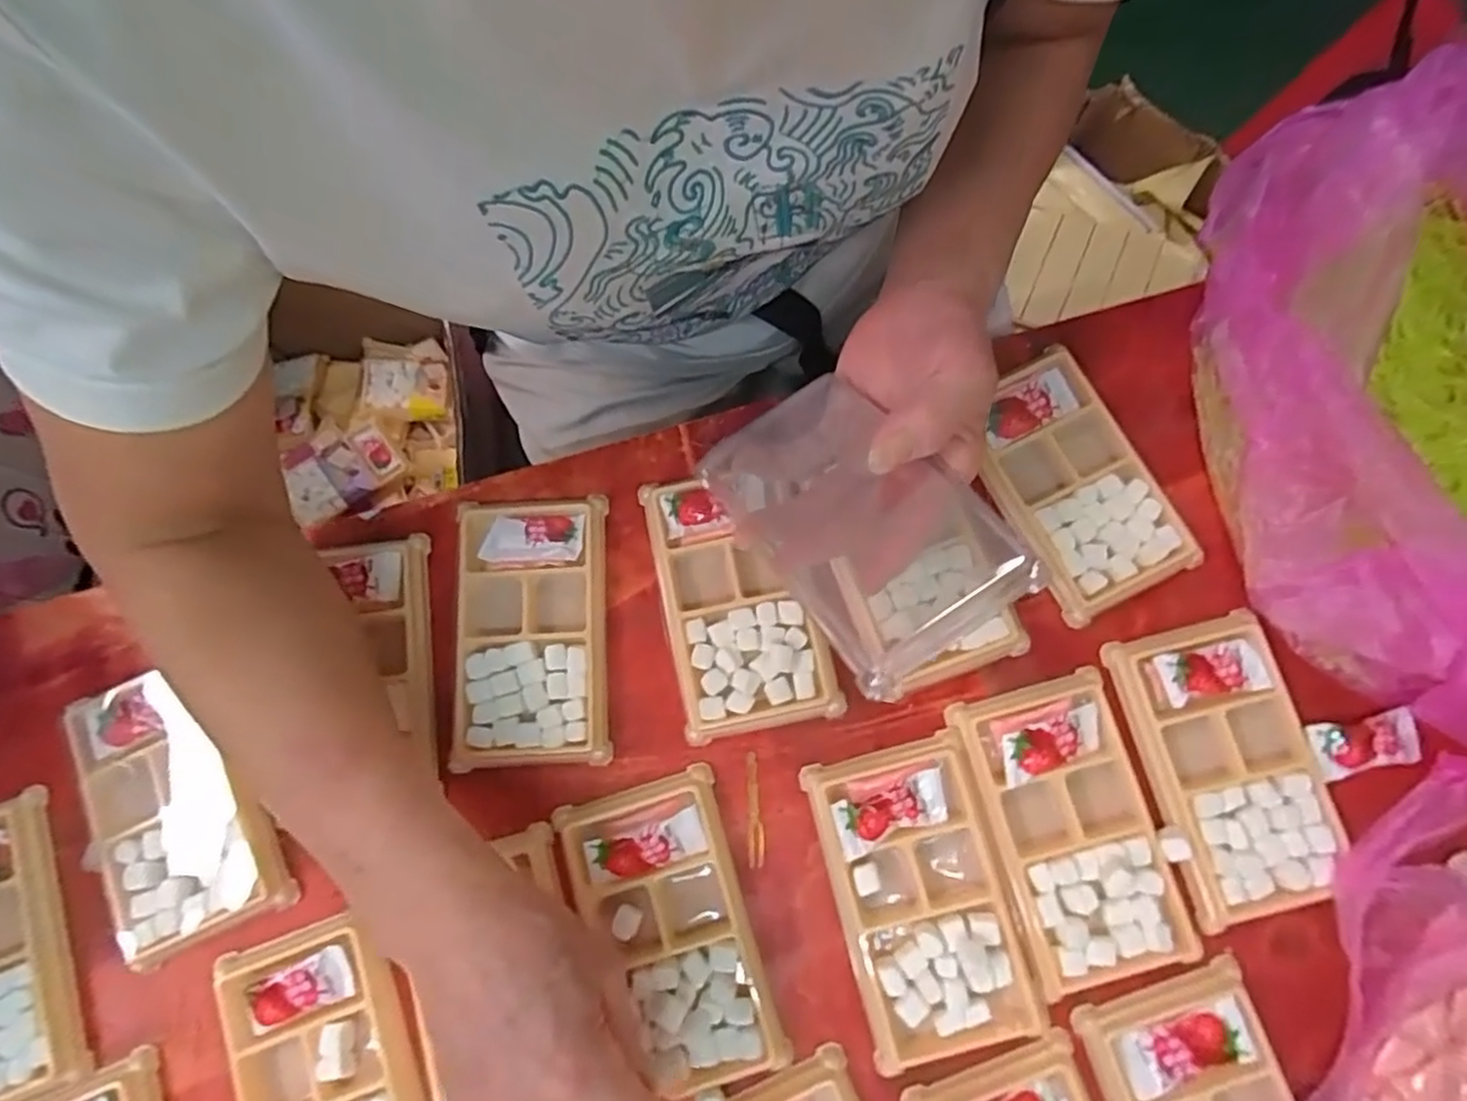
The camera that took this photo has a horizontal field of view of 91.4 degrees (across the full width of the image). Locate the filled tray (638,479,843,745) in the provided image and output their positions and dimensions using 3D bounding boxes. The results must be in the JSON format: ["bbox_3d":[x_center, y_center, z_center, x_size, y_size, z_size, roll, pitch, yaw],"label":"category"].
[{"bbox_3d":[0.001,0.025,0.373,0.074,0.015,0.132,-12,77,-2],"label":"filled tray"}]

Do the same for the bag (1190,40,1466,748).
[{"bbox_3d":[0.352,-0.080,0.344,0.194,0.086,0.352,1,77,1],"label":"bag"}]

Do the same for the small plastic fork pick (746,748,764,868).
[{"bbox_3d":[0.011,0.130,0.358,0.008,0.004,0.054,-2,77,1],"label":"small plastic fork pick"}]

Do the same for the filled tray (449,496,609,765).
[{"bbox_3d":[-0.106,0.039,0.371,0.077,0.013,0.138,-3,77,0],"label":"filled tray"}]

